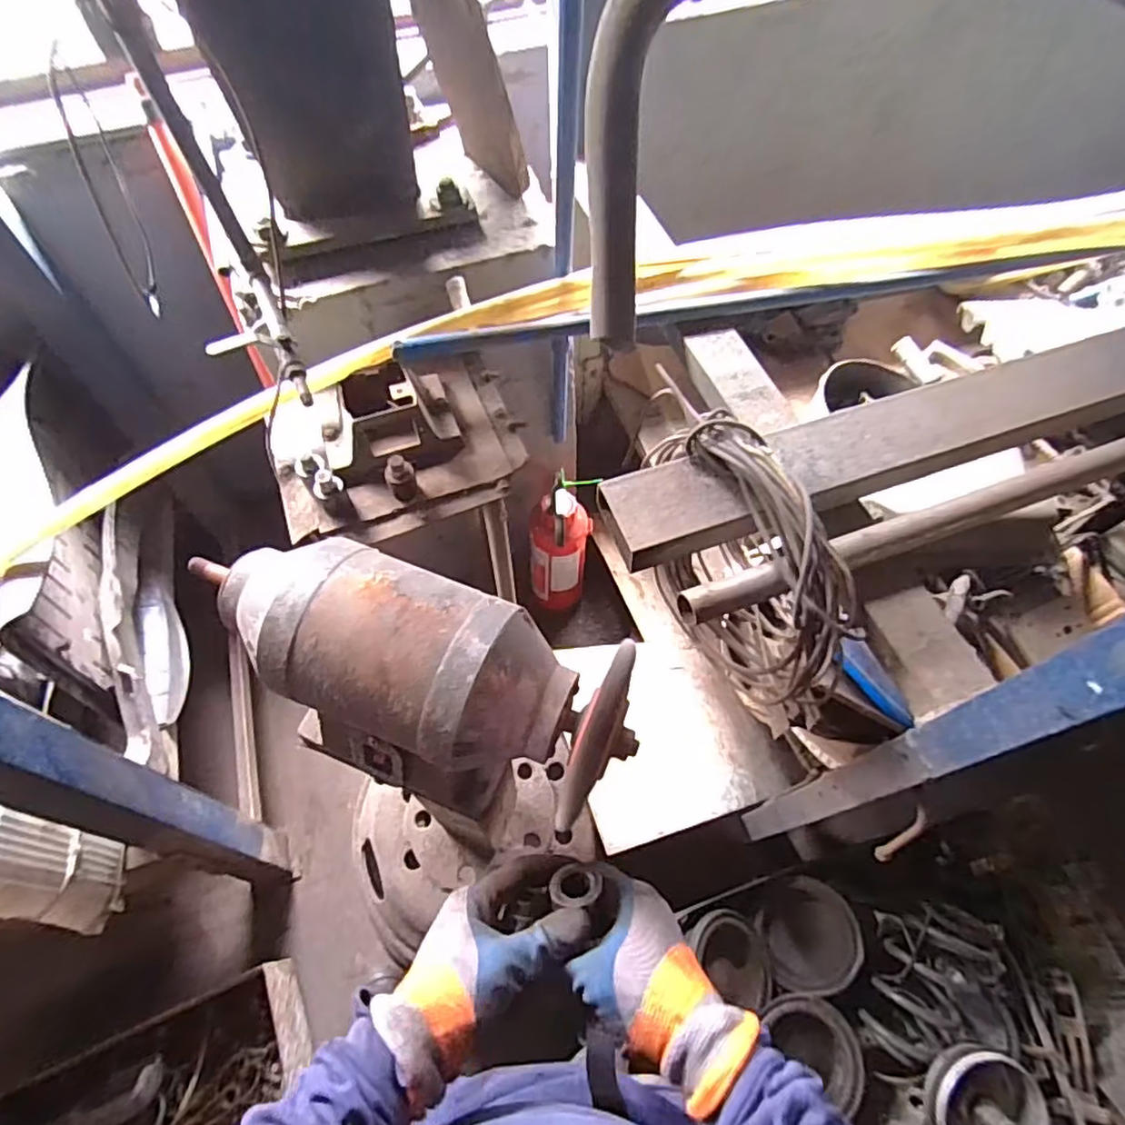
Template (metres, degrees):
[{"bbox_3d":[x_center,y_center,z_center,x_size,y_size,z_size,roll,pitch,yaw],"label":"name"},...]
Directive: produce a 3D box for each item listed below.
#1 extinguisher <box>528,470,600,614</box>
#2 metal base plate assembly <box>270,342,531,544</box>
[{"bbox_3d":[-0.012,-0.025,1.434,0.122,0.435,0.129,26,65,15],"label":"extinguisher"},{"bbox_3d":[-0.236,-0.177,0.880,0.336,0.087,0.263,-21,63,-10],"label":"metal base plate assembly"}]

